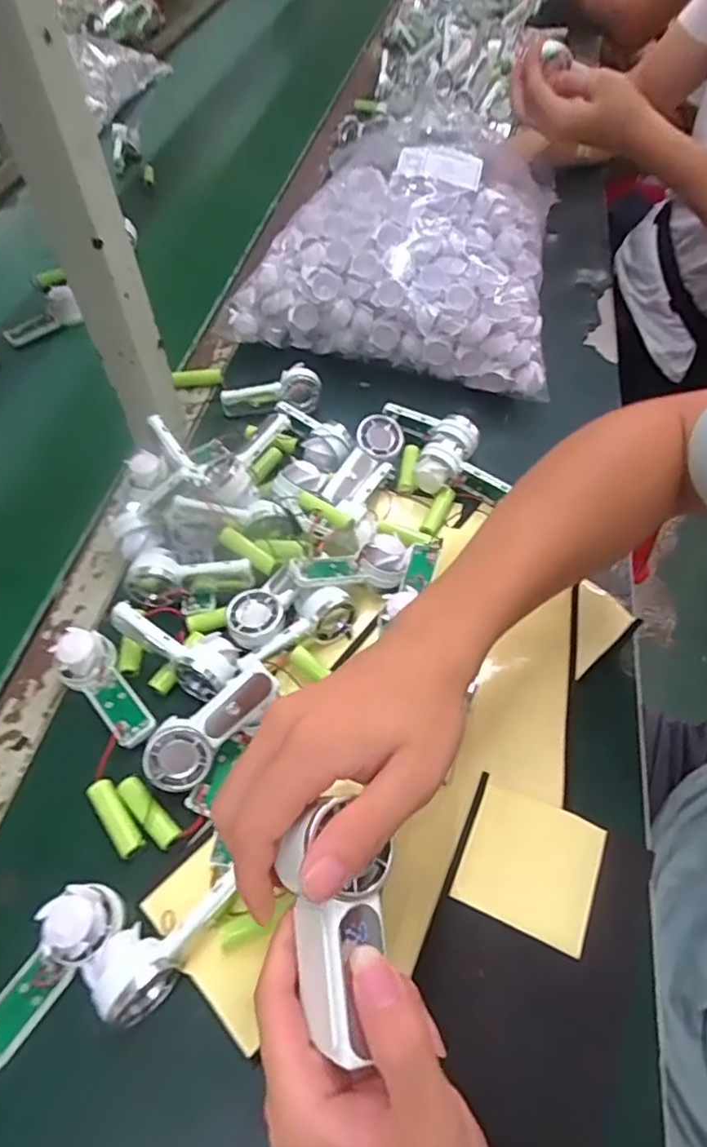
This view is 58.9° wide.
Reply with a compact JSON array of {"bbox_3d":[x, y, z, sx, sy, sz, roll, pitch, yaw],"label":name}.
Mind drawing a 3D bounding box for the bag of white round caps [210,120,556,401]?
[{"bbox_3d":[0.058,-0.350,0.640,0.312,0.138,0.279,12,57,8],"label":"bag of white round caps"}]

